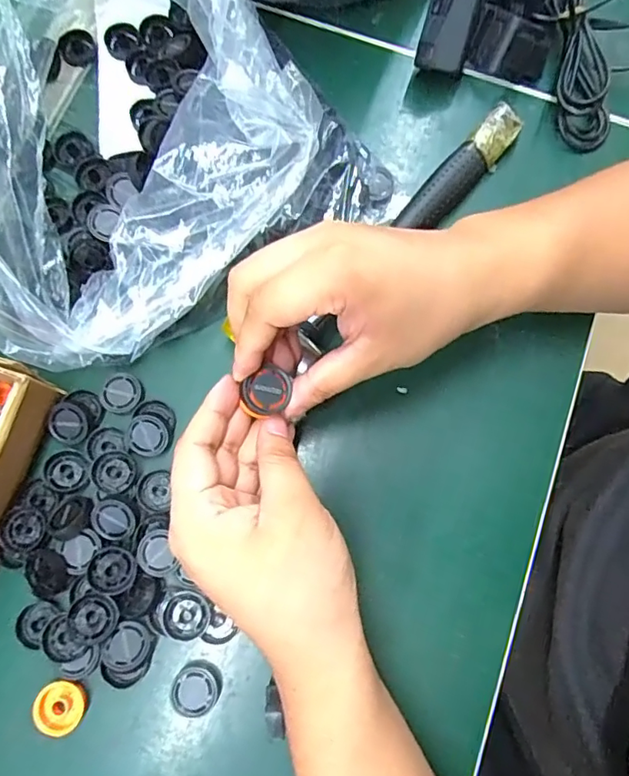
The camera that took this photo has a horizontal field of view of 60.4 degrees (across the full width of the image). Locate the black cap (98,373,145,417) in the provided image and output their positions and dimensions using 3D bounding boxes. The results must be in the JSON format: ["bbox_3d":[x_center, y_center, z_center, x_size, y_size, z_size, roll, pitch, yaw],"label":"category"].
[{"bbox_3d":[-0.118,0.005,0.333,0.025,0.006,0.026,0,76,0],"label":"black cap"}]

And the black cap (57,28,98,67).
[{"bbox_3d":[-0.173,-0.246,0.393,0.024,0.009,0.028,-12,77,-3],"label":"black cap"}]

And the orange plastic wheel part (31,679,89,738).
[{"bbox_3d":[-0.137,0.173,0.292,0.026,0.007,0.025,20,77,5],"label":"orange plastic wheel part"}]

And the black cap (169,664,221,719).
[{"bbox_3d":[-0.065,0.166,0.296,0.026,0.010,0.025,0,76,0],"label":"black cap"}]

